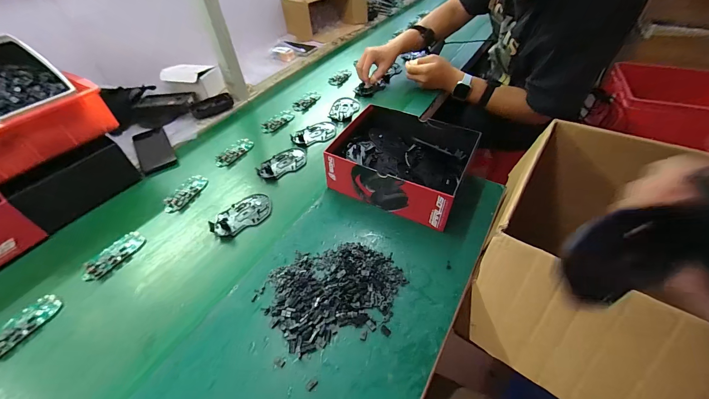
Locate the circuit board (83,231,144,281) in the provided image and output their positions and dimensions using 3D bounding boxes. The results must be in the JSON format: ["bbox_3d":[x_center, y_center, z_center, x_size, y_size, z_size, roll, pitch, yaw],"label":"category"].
[{"bbox_3d":[-0.409,0.095,0.510,0.047,0.013,0.097,23,53,22],"label":"circuit board"}]

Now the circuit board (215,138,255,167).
[{"bbox_3d":[-0.275,-0.109,0.692,0.043,0.011,0.097,19,51,19],"label":"circuit board"}]

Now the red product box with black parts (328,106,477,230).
[{"bbox_3d":[0.090,-0.073,0.583,0.231,0.089,0.197,20,51,20],"label":"red product box with black parts"}]

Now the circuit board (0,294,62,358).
[{"bbox_3d":[-0.482,0.183,0.433,0.040,0.014,0.097,20,51,20],"label":"circuit board"}]

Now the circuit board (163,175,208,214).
[{"bbox_3d":[-0.339,-0.013,0.607,0.042,0.014,0.100,15,50,16],"label":"circuit board"}]

